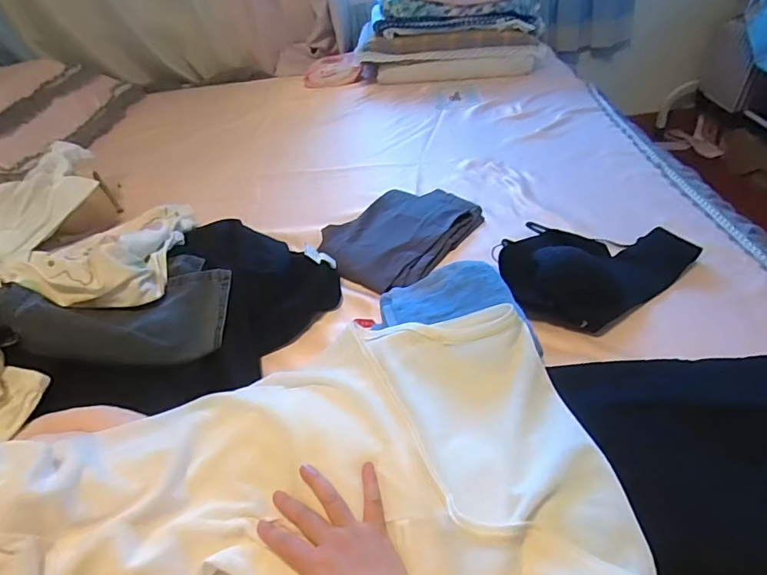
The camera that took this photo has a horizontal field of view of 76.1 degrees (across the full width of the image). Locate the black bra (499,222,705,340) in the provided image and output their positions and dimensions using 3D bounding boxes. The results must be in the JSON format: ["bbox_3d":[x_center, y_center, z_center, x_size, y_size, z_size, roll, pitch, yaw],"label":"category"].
[{"bbox_3d":[0.296,-0.047,0.720,0.298,0.076,0.184,-29,44,-22],"label":"black bra"}]

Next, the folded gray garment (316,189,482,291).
[{"bbox_3d":[0.029,-0.099,0.861,0.200,0.034,0.273,25,50,32],"label":"folded gray garment"}]

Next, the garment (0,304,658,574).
[{"bbox_3d":[-0.096,0.177,0.490,0.603,0.111,0.317,-8,41,-3],"label":"garment"}]

